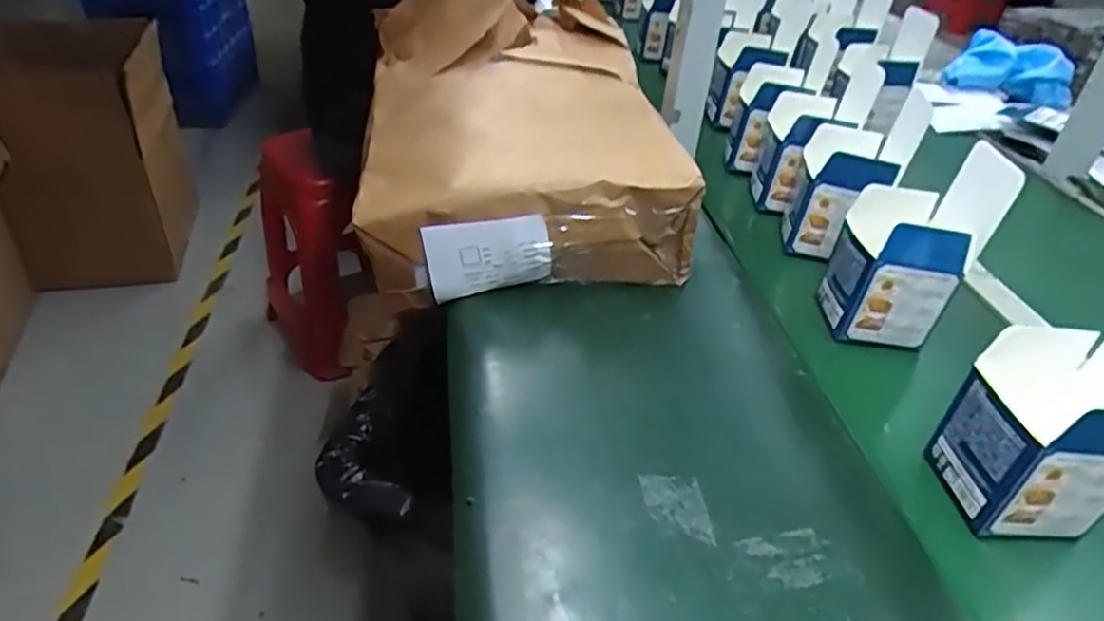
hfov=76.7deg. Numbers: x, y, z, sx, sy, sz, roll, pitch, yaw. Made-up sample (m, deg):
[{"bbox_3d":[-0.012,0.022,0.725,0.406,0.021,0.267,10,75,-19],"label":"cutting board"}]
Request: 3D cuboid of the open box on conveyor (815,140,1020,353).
[{"bbox_3d":[0.325,-0.059,0.649,0.101,0.166,0.094,5,32,2],"label":"open box on conveyor"}]

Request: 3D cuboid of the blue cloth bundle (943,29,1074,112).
[{"bbox_3d":[0.776,-0.407,1.185,0.212,0.097,0.063,6,32,4],"label":"blue cloth bundle"}]

